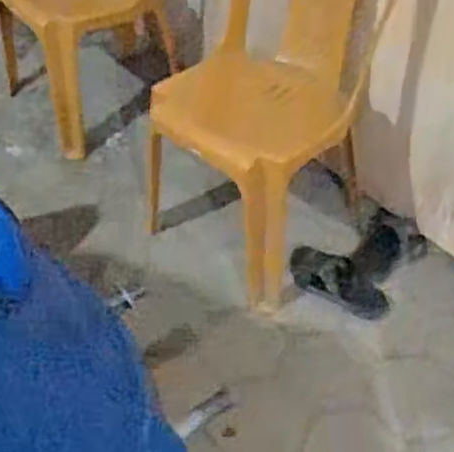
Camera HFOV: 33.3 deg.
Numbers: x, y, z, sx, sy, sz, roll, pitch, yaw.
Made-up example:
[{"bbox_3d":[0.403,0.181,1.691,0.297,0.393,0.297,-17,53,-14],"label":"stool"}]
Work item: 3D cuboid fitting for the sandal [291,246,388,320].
[{"bbox_3d":[0.275,0.126,1.823,0.254,0.061,0.131,23,50,23],"label":"sandal"}]

